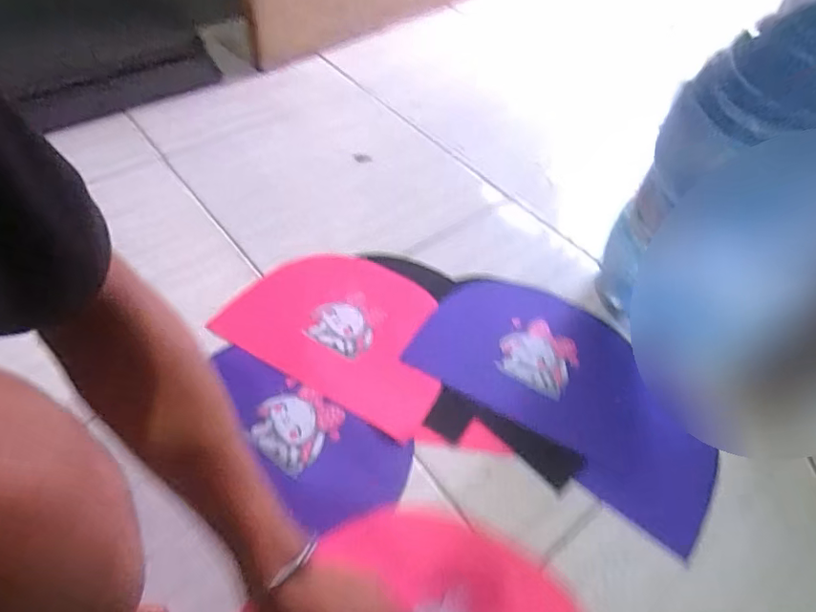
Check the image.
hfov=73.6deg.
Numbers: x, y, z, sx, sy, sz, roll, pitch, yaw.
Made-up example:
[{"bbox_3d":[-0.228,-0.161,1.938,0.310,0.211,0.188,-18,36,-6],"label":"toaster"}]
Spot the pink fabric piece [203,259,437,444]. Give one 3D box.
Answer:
[{"bbox_3d":[-0.072,0.021,0.689,0.282,0.009,0.203,27,53,18],"label":"pink fabric piece"}]

